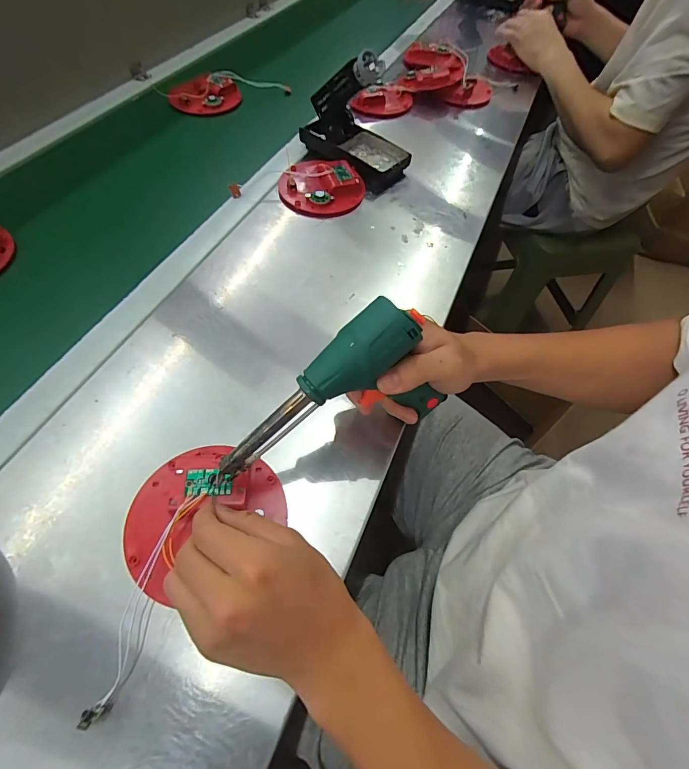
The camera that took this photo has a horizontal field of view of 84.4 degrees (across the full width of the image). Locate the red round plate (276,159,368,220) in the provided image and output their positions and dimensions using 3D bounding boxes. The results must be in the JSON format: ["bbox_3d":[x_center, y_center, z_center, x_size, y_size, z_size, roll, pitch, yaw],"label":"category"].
[{"bbox_3d":[-0.034,-0.280,0.537,0.116,0.030,0.105,19,59,8],"label":"red round plate"}]

